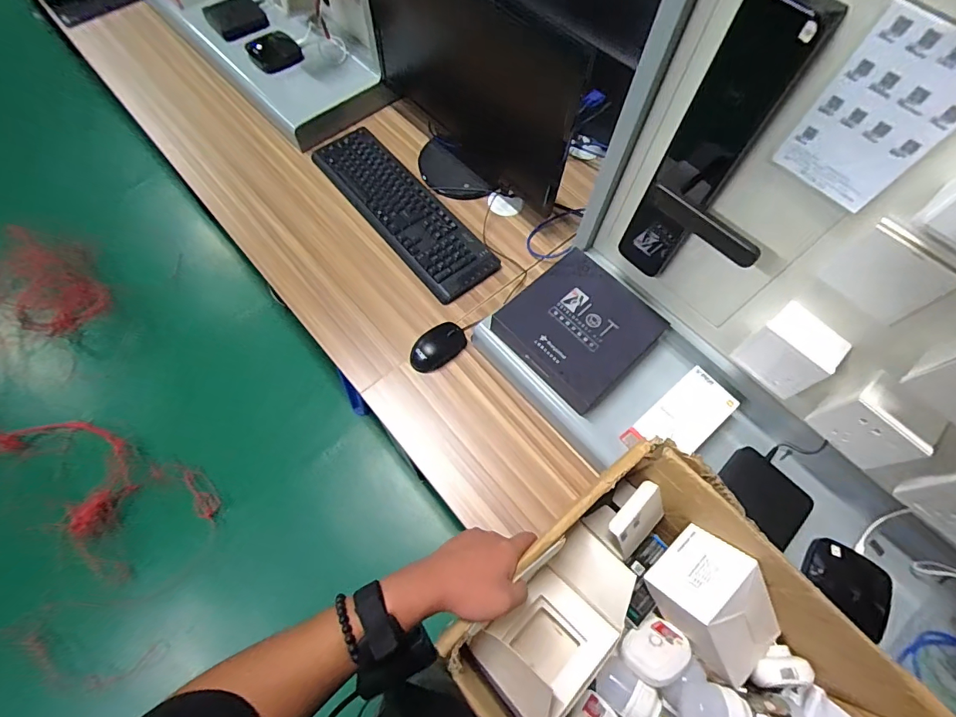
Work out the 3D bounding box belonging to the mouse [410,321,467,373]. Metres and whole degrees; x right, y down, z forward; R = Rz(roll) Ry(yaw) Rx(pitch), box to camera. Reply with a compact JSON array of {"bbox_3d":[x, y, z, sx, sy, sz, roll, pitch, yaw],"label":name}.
[{"bbox_3d":[-0.072,-0.020,0.774,0.070,0.029,0.101,38,70,13],"label":"mouse"}]

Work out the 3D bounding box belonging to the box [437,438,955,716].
[{"bbox_3d":[0.216,0.341,0.479,0.331,0.187,0.393,-38,73,-17],"label":"box"}]

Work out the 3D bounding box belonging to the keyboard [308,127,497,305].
[{"bbox_3d":[-0.163,-0.312,0.904,0.142,0.022,0.484,-36,72,-17],"label":"keyboard"}]

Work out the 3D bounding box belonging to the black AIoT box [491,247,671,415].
[{"bbox_3d":[0.159,-0.050,0.701,0.205,0.039,0.204,-40,73,-18],"label":"black AIoT box"}]

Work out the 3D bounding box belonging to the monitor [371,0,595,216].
[{"bbox_3d":[-0.040,-0.498,0.828,0.151,0.309,0.530,-37,72,-17],"label":"monitor"}]

